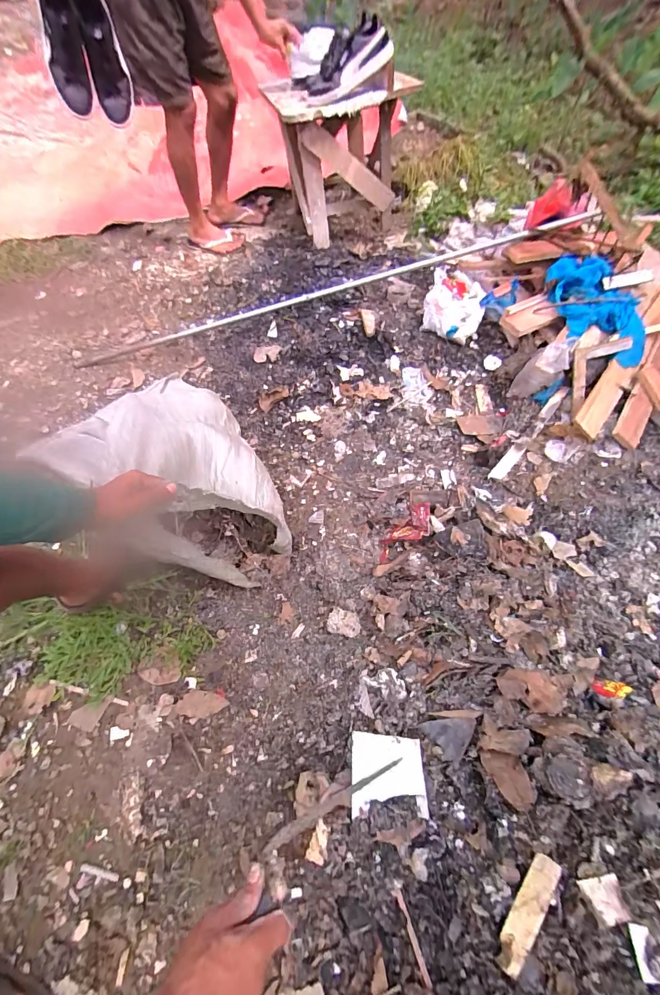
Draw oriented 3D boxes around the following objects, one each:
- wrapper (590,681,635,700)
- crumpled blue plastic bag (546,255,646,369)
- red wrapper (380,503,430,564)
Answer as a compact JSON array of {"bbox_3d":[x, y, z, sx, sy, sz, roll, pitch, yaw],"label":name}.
[{"bbox_3d":[0.504,0.345,0.720,0.055,0.018,0.034,-9,35,48],"label":"wrapper"},{"bbox_3d":[0.818,-0.599,1.223,0.336,0.107,0.355,25,58,14],"label":"crumpled blue plastic bag"},{"bbox_3d":[0.183,0.087,0.979,0.170,0.018,0.073,-42,64,6],"label":"red wrapper"}]

